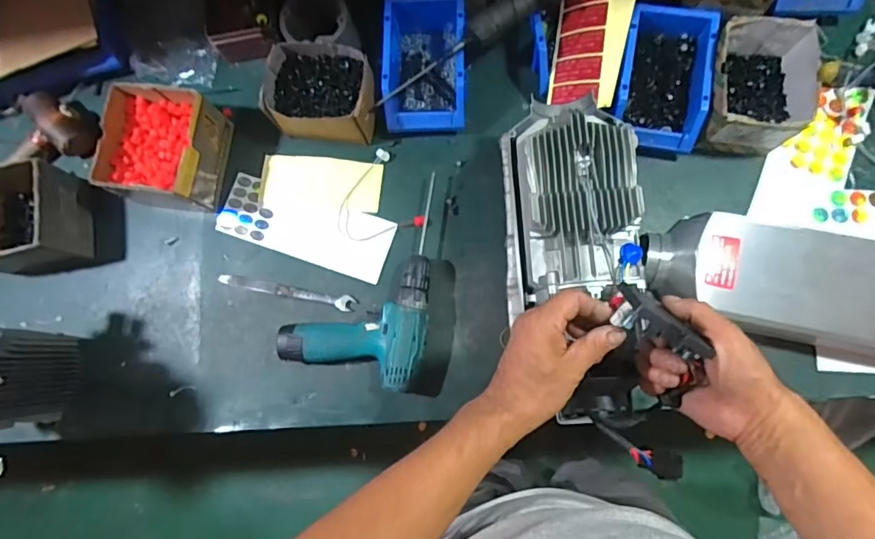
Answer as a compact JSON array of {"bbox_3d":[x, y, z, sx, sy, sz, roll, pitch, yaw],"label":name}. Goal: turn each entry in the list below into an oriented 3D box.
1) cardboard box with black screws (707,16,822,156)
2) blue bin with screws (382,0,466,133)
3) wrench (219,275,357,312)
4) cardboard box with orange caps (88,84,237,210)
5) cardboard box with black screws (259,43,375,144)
[{"bbox_3d":[0.424,-0.241,0.675,0.126,0.092,0.150,10,82,6],"label":"cardboard box with black screws"},{"bbox_3d":[-0.017,-0.301,0.732,0.116,0.075,0.198,0,81,5],"label":"blue bin with screws"},{"bbox_3d":[-0.221,0.033,0.731,0.205,0.009,0.022,9,81,7],"label":"wrench"},{"bbox_3d":[-0.393,-0.173,0.732,0.139,0.096,0.150,6,81,6],"label":"cardboard box with orange caps"},{"bbox_3d":[-0.163,-0.251,0.732,0.152,0.078,0.118,6,80,6],"label":"cardboard box with black screws"}]

